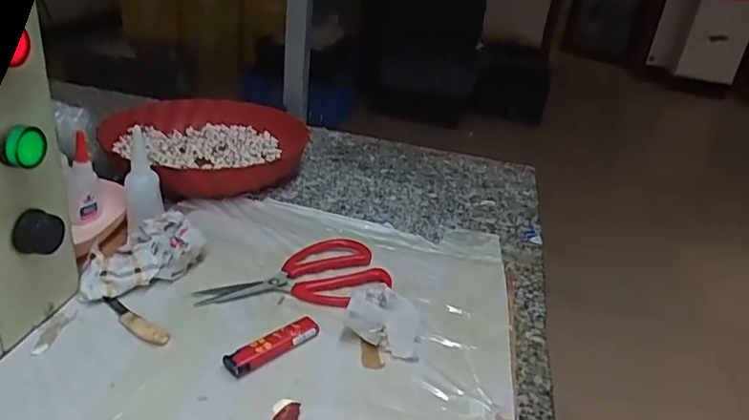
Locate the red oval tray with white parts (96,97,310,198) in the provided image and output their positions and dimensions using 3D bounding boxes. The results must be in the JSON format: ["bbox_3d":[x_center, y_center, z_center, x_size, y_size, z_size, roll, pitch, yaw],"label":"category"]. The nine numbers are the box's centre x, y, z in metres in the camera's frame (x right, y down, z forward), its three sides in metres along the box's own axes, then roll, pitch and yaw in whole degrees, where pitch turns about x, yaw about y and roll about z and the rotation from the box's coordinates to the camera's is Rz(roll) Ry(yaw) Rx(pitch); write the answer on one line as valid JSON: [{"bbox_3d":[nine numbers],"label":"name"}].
[{"bbox_3d":[-0.198,-0.084,0.719,0.218,0.040,0.209,26,34,33],"label":"red oval tray with white parts"}]

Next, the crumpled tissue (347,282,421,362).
[{"bbox_3d":[0.007,0.085,0.441,0.056,0.038,0.033,13,28,13],"label":"crumpled tissue"}]

